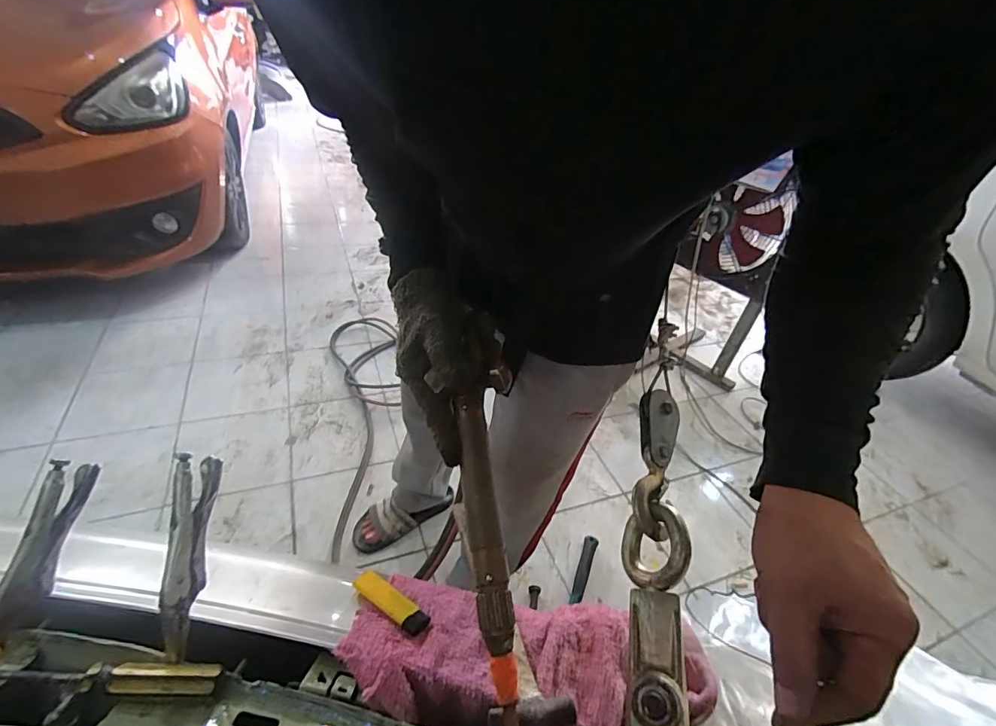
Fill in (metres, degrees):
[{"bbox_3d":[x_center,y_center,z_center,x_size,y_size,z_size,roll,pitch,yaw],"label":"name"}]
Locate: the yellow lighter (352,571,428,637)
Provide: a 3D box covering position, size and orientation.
[{"bbox_3d":[-0.100,0.218,0.424,0.083,0.015,0.023,28,41,24],"label":"yellow lighter"}]

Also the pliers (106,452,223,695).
[{"bbox_3d":[-0.237,0.153,0.349,0.063,0.042,0.163,-2,65,-13],"label":"pliers"}]

